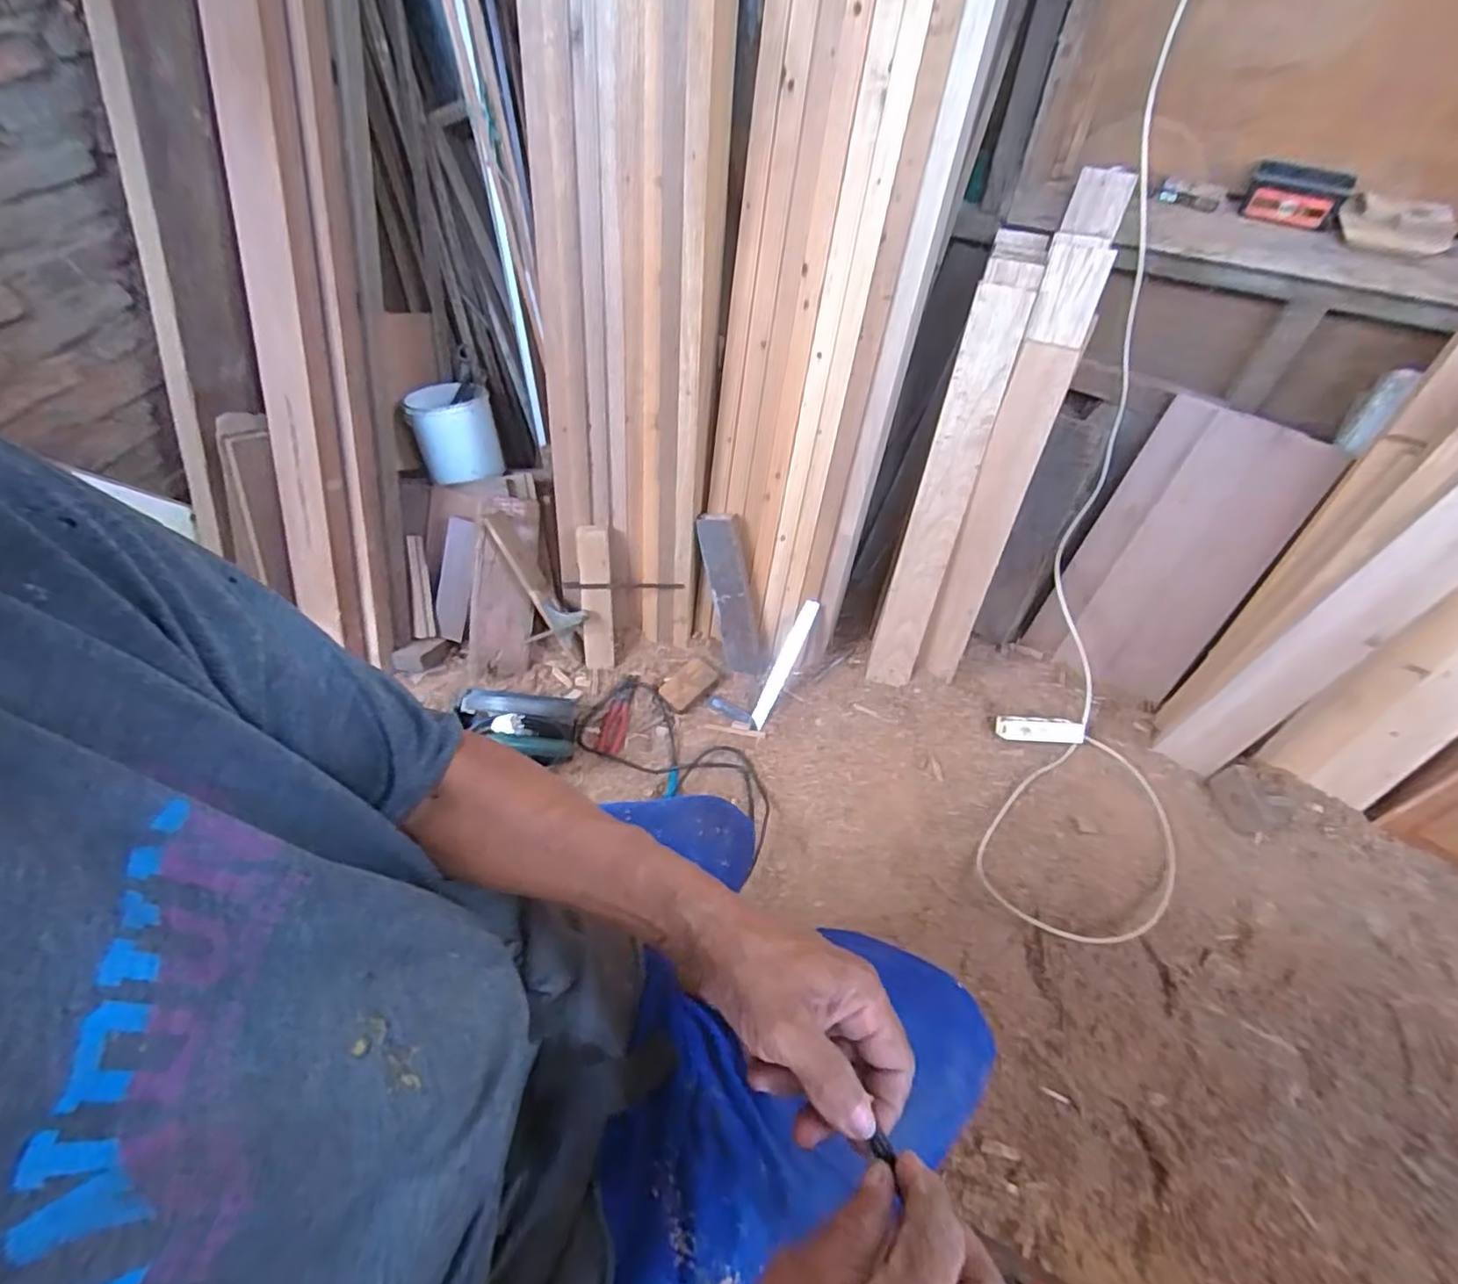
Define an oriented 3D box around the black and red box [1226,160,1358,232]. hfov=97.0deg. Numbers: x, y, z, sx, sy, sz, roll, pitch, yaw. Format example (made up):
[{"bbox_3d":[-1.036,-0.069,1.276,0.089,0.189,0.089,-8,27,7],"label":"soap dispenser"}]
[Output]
[{"bbox_3d":[0.925,-0.737,1.066,0.158,0.057,0.075,36,62,23],"label":"black and red box"}]

